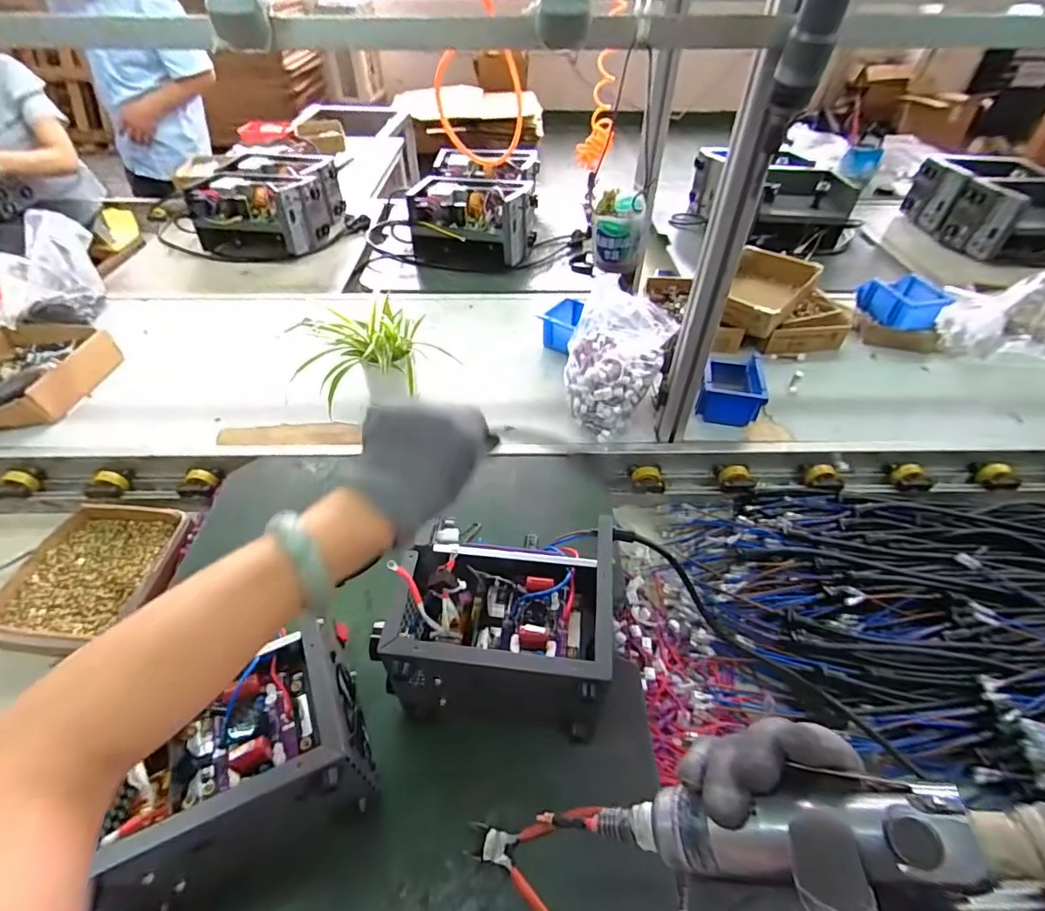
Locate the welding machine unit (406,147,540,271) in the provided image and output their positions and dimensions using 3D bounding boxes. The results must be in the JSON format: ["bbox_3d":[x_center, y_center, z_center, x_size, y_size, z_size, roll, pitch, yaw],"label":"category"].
[{"bbox_3d":[-0.119,-0.669,1.386,0.300,0.189,0.401,3,46,1],"label":"welding machine unit"}]

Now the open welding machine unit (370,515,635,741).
[{"bbox_3d":[-0.014,0.176,0.547,0.234,0.143,0.191,6,46,4],"label":"open welding machine unit"}]

